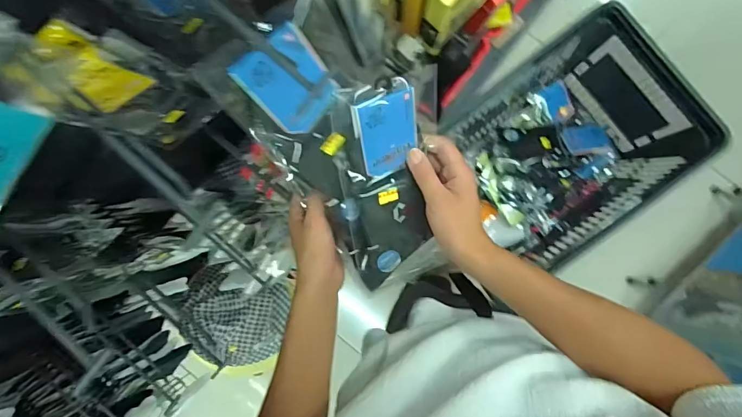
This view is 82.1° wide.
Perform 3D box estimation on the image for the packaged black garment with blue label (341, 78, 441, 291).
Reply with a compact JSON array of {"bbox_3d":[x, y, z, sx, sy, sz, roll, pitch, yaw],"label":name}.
[{"bbox_3d":[0.017,-0.016,0.449,0.090,0.036,0.230,-2,121,4],"label":"packaged black garment with blue label"}]

